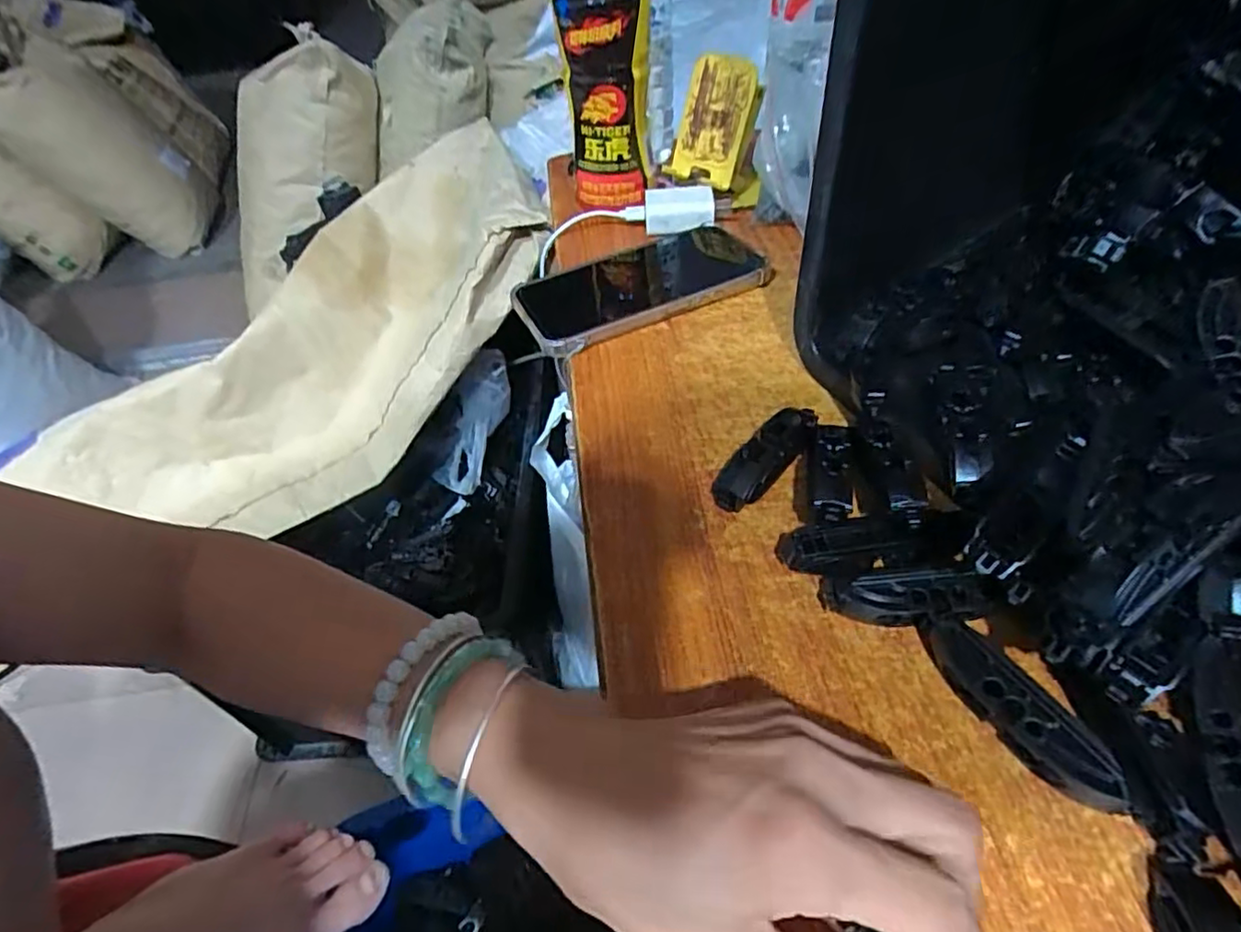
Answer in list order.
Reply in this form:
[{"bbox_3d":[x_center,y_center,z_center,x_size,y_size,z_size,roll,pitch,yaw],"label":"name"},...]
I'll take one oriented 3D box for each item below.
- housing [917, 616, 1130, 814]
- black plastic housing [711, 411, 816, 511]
[{"bbox_3d":[0.136,0.084,0.219,0.017,0.019,0.074,-25,49,-16],"label":"housing"},{"bbox_3d":[0.073,-0.005,0.313,0.020,0.018,0.074,33,59,32],"label":"black plastic housing"}]

